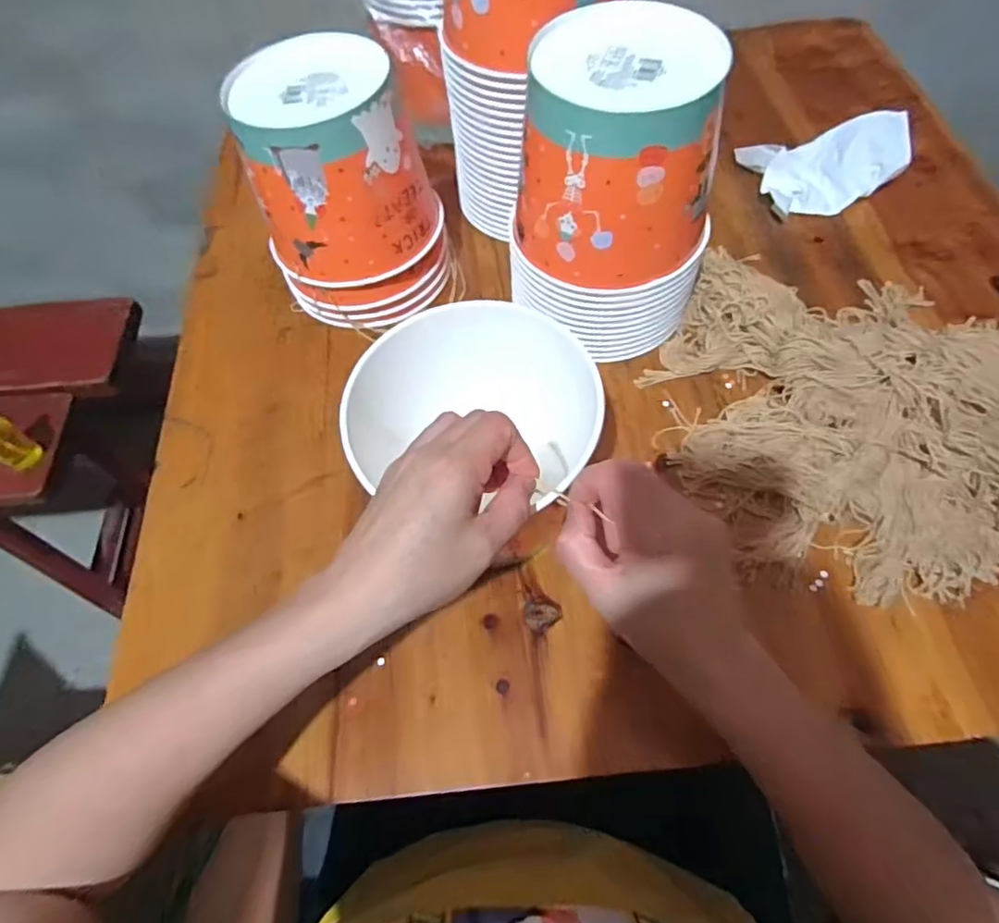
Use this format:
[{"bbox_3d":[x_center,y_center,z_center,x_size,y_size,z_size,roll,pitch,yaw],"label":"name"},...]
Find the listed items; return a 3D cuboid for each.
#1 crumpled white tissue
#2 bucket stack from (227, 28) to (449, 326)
[{"bbox_3d":[0.343,-0.315,0.616,0.144,0.056,0.095,-11,62,-4],"label":"crumpled white tissue"},{"bbox_3d":[-0.139,-0.244,0.527,0.154,0.182,0.150,-18,63,-7],"label":"bucket stack"}]

